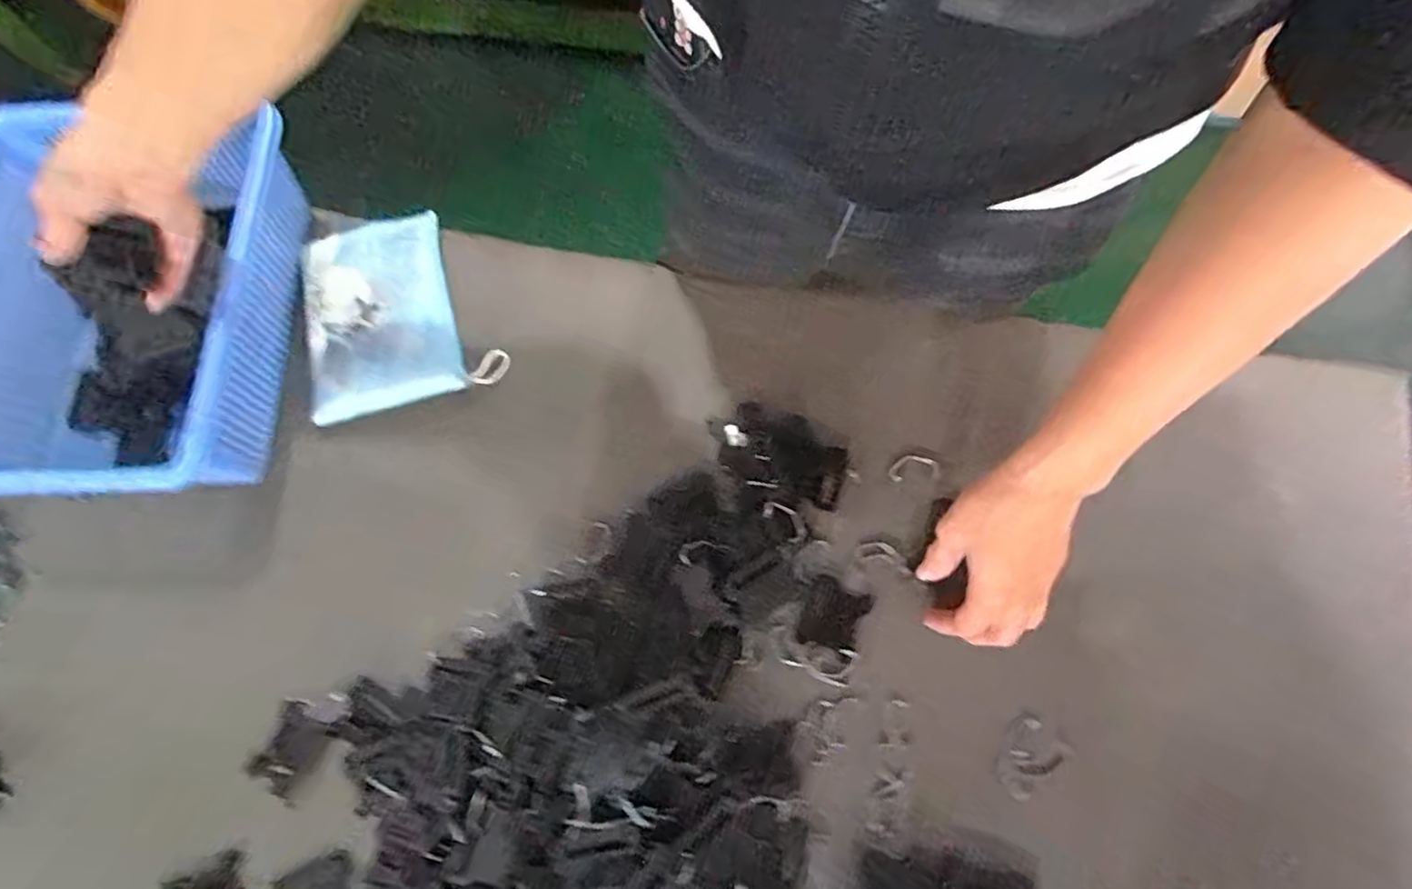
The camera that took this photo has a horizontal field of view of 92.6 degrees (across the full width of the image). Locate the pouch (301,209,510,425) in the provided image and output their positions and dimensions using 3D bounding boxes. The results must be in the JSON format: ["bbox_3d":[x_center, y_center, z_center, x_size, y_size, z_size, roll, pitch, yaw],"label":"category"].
[{"bbox_3d":[-0.252,-0.108,0.548,0.143,0.034,0.165,-18,73,-3],"label":"pouch"}]

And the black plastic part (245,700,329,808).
[{"bbox_3d":[-0.282,0.207,0.455,0.038,0.012,0.056,26,75,10],"label":"black plastic part"}]

